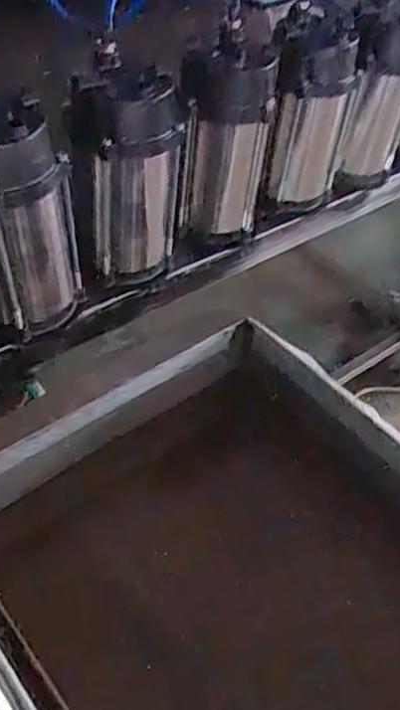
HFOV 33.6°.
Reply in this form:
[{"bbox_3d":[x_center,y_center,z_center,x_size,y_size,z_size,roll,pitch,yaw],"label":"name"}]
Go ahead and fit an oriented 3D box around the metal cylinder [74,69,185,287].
[{"bbox_3d":[-0.085,-0.212,0.808,0.117,0.241,0.099,0,46,-5],"label":"metal cylinder"}]

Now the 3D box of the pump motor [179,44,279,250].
[{"bbox_3d":[0.032,-0.264,0.877,0.104,0.247,0.093,11,46,5],"label":"pump motor"}]

